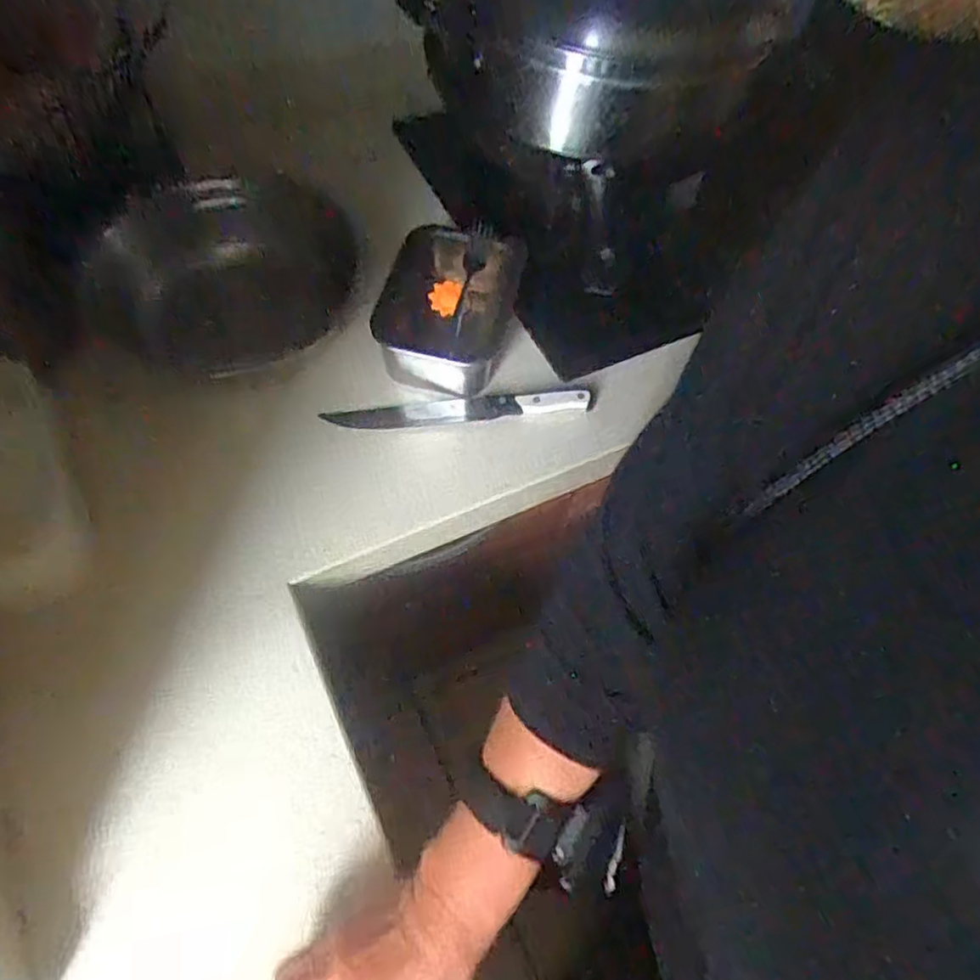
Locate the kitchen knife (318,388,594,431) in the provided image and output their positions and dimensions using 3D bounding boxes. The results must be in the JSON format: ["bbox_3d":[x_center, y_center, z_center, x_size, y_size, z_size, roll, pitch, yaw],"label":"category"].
[{"bbox_3d":[-0.027,-0.077,0.630,0.246,0.015,0.027,-5,61,-6],"label":"kitchen knife"}]

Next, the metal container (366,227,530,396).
[{"bbox_3d":[-0.038,-0.175,0.654,0.127,0.079,0.175,16,61,5],"label":"metal container"}]

